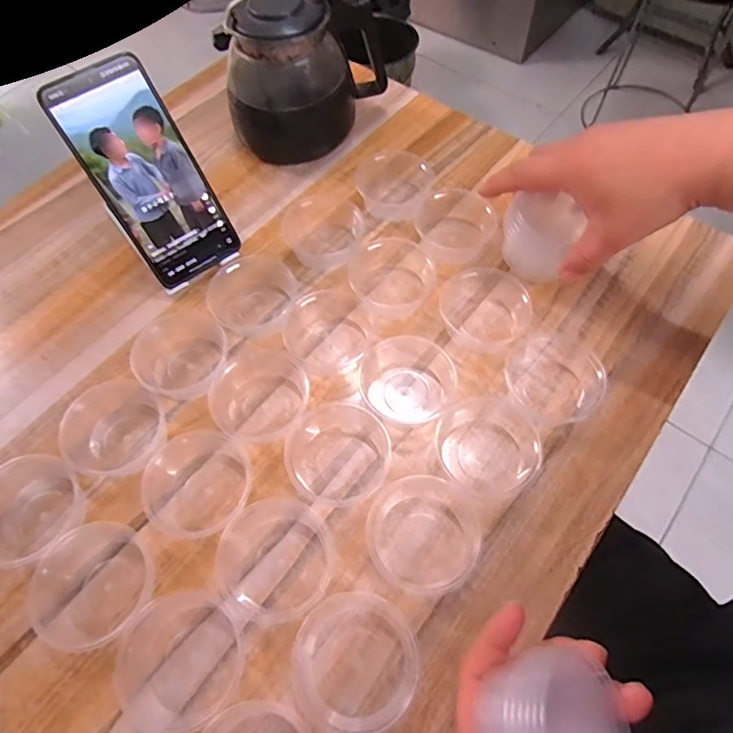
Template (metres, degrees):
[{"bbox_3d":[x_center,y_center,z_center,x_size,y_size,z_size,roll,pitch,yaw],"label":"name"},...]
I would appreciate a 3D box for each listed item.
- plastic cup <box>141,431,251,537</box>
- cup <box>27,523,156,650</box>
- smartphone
[{"bbox_3d":[-0.114,0.076,0.342,0.063,0.034,0.064,-1,60,1],"label":"plastic cup"},{"bbox_3d":[-0.168,0.133,0.315,0.063,0.033,0.066,-1,60,1],"label":"cup"},{"bbox_3d":[-0.170,-0.148,0.403,0.077,0.160,0.007,-37,31,-18],"label":"smartphone"}]

